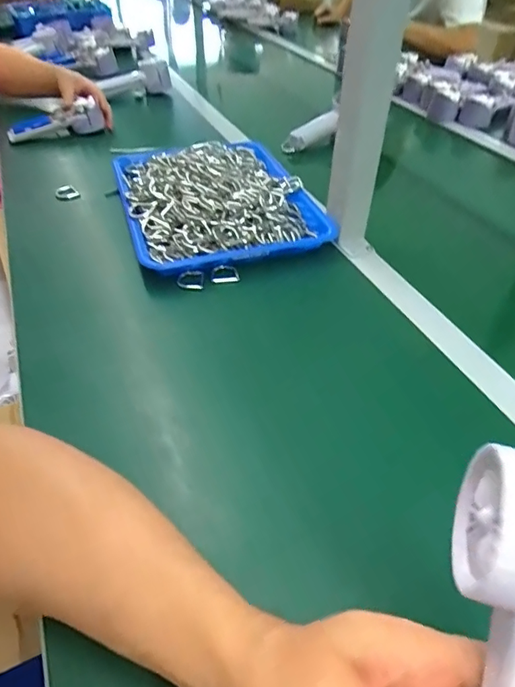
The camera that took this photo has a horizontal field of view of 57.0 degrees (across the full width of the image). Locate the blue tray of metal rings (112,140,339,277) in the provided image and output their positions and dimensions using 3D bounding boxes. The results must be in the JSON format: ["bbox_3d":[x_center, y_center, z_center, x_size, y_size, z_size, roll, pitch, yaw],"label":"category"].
[{"bbox_3d":[-0.060,-0.220,0.668,0.258,0.052,0.316,-12,45,-13],"label":"blue tray of metal rings"}]

